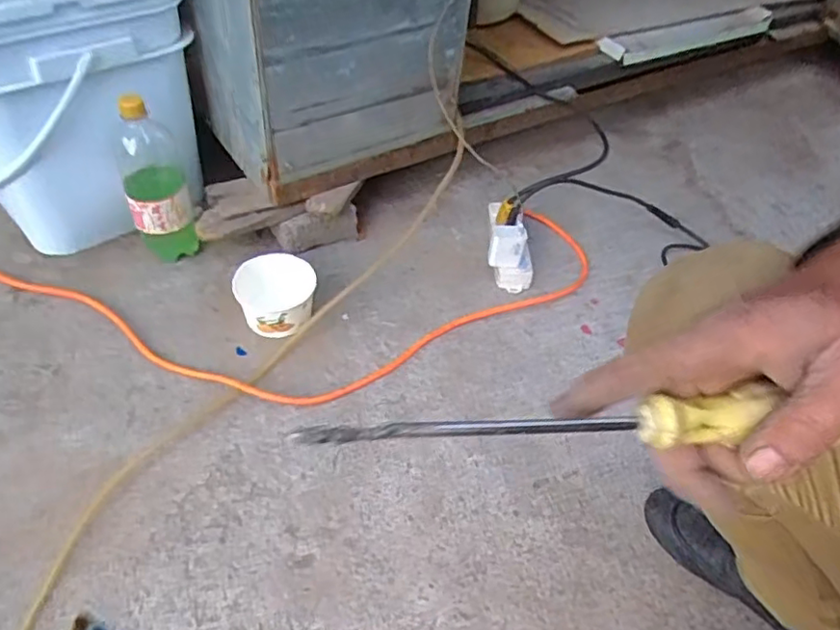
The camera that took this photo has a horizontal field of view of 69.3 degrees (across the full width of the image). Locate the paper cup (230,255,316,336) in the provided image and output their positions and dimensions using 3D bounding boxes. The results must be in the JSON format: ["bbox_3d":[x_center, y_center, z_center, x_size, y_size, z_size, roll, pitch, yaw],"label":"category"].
[{"bbox_3d":[-0.192,-0.024,0.815,0.104,0.069,0.093,-8,49,-14],"label":"paper cup"}]

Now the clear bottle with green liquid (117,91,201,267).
[{"bbox_3d":[-0.362,-0.179,0.833,0.082,0.233,0.064,-16,51,-20],"label":"clear bottle with green liquid"}]

